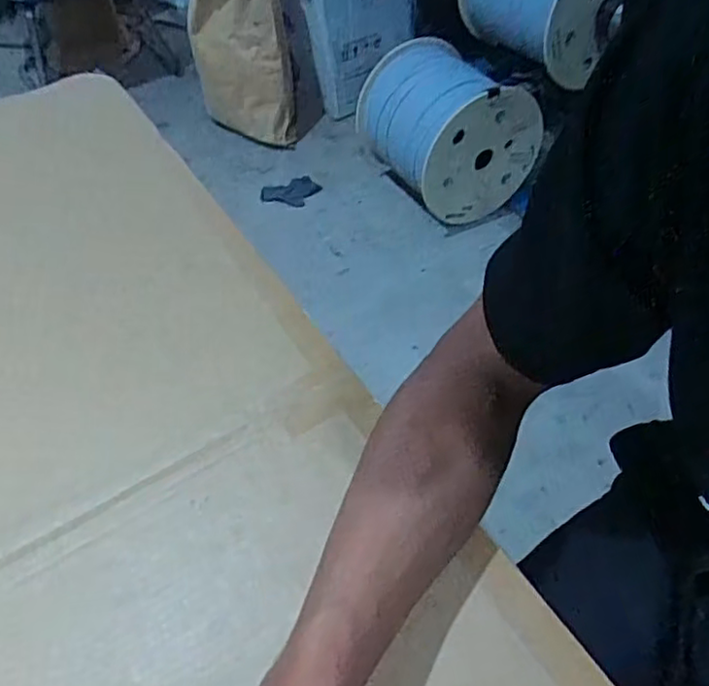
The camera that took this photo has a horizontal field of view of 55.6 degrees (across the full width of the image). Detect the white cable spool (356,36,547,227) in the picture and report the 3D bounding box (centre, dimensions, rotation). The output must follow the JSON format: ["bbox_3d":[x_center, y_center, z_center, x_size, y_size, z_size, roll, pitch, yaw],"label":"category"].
[{"bbox_3d":[0.234,-0.567,1.751,0.331,0.321,0.381,-27,51,-17],"label":"white cable spool"}]

